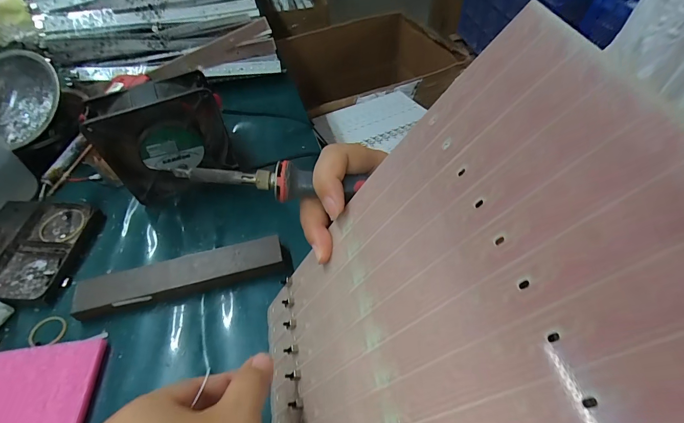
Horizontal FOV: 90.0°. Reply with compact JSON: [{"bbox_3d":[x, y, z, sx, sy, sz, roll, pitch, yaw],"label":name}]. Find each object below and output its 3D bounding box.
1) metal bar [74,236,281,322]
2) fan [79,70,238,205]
[{"bbox_3d":[-0.151,0.062,0.328,0.185,0.024,0.038,-13,52,-9],"label":"metal bar"},{"bbox_3d":[-0.184,-0.073,0.369,0.114,0.121,0.042,-18,53,-13],"label":"fan"}]

